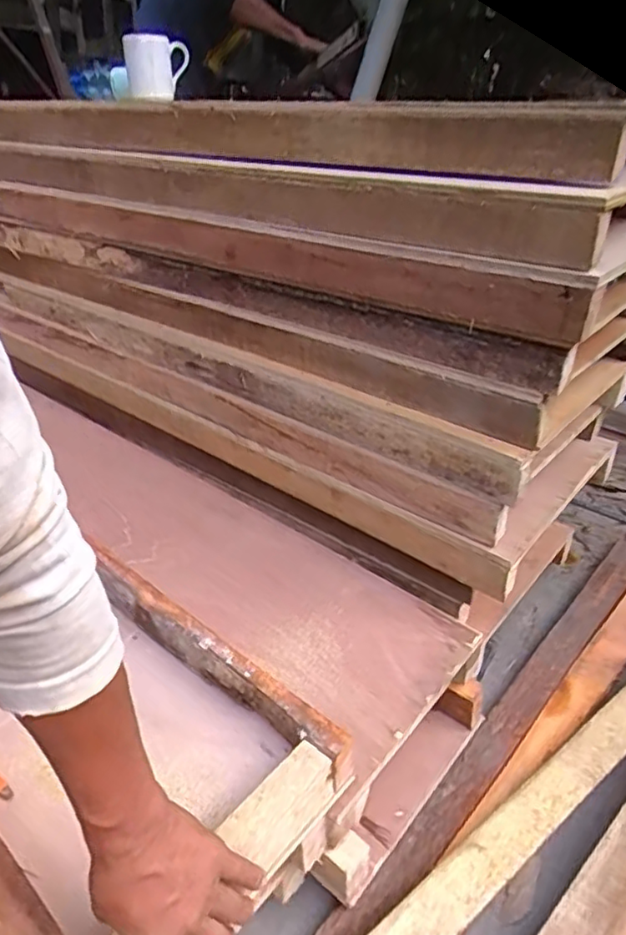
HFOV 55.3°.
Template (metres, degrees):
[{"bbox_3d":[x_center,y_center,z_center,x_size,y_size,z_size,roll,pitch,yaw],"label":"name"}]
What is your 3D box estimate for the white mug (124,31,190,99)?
[{"bbox_3d":[-0.292,-0.752,1.126,0.113,0.100,0.068,-5,31,-11],"label":"white mug"}]

